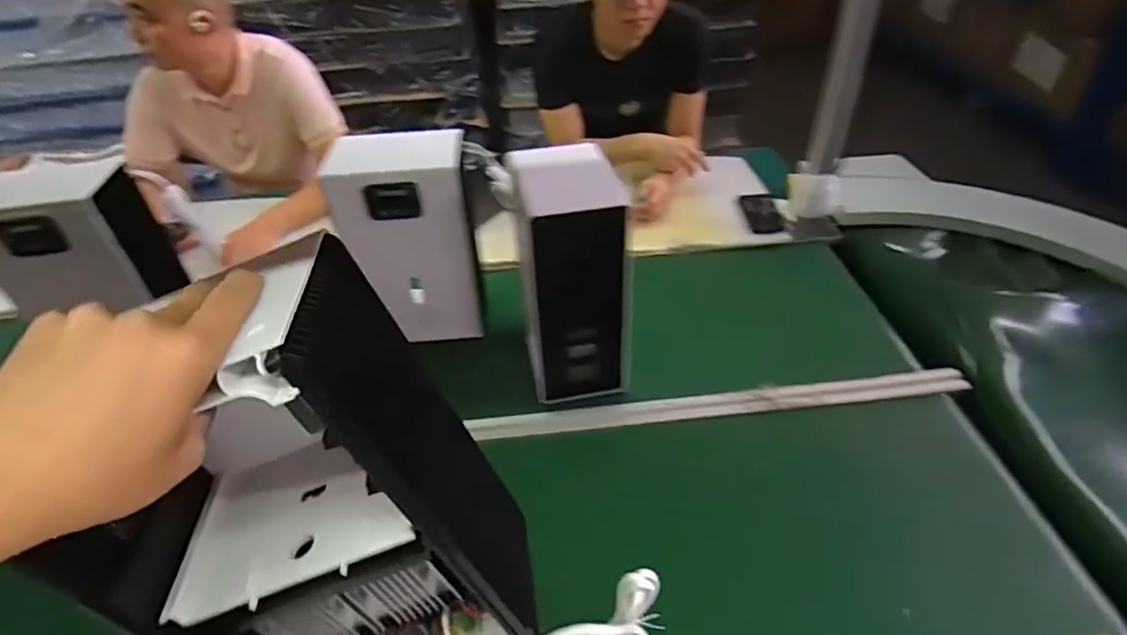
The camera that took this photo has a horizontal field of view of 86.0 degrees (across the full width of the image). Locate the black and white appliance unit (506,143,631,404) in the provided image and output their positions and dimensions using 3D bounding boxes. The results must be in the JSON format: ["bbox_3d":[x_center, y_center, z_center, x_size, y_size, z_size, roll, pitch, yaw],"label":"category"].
[{"bbox_3d":[0.012,-0.064,0.948,0.155,0.342,0.204,-9,42,-7],"label":"black and white appliance unit"}]

